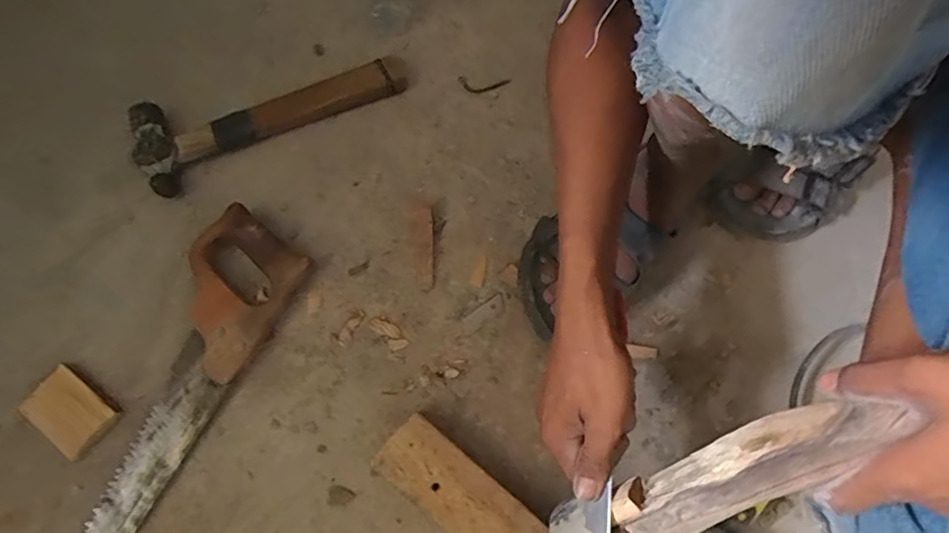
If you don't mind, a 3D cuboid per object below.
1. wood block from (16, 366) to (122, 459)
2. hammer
[{"bbox_3d":[-0.367,0.130,0.467,0.074,0.014,0.054,38,73,11],"label":"wood block"},{"bbox_3d":[-0.230,-0.187,0.591,0.301,0.043,0.100,-31,74,-13],"label":"hammer"}]

